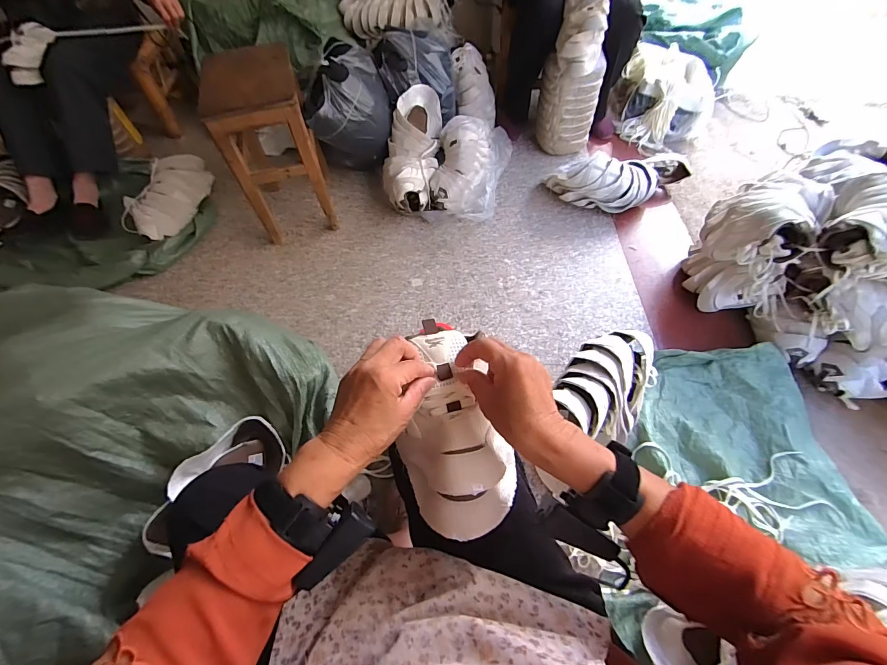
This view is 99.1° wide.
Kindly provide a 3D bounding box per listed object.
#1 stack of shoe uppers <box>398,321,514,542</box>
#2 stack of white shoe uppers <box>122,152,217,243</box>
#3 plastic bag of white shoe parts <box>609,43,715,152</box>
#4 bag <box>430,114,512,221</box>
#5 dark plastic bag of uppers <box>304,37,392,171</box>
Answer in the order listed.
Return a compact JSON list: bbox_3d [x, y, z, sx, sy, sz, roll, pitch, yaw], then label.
[{"bbox_3d":[0.011,0.093,0.403,0.113,0.079,0.217,-7,67,-5],"label":"stack of shoe uppers"},{"bbox_3d":[-0.876,-0.447,1.198,0.155,0.117,0.372,0,58,3],"label":"stack of white shoe uppers"},{"bbox_3d":[0.852,-0.921,1.467,0.360,0.181,0.478,19,60,13],"label":"plastic bag of white shoe parts"},{"bbox_3d":[0.098,-0.570,1.276,0.224,0.177,0.406,10,59,8],"label":"bag"},{"bbox_3d":[-0.304,-0.717,1.249,0.251,0.317,0.282,-11,58,-5],"label":"dark plastic bag of uppers"}]

